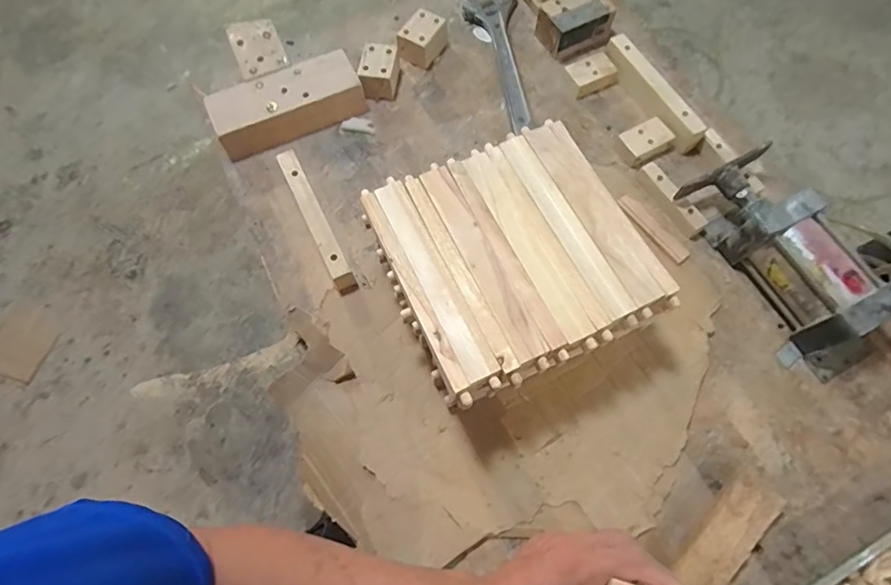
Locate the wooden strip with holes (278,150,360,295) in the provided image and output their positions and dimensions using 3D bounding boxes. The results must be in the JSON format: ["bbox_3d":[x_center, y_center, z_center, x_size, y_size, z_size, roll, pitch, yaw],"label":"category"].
[{"bbox_3d":[-0.186,-0.104,0.703,0.026,0.057,0.228,-25,71,-10],"label":"wooden strip with holes"}]

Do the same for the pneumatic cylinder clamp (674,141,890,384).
[{"bbox_3d":[0.461,-0.044,0.655,0.120,0.105,0.311,-26,71,-11],"label":"pneumatic cylinder clamp"}]

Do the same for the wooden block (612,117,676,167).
[{"bbox_3d":[0.310,-0.236,0.768,0.080,0.030,0.052,-28,72,-11],"label":"wooden block"}]

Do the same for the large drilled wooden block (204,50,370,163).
[{"bbox_3d":[-0.249,-0.297,0.775,0.231,0.062,0.093,-24,71,-10],"label":"large drilled wooden block"}]

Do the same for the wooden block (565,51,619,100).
[{"bbox_3d":[0.244,-0.364,0.815,0.088,0.033,0.054,-27,72,-11],"label":"wooden block"}]

